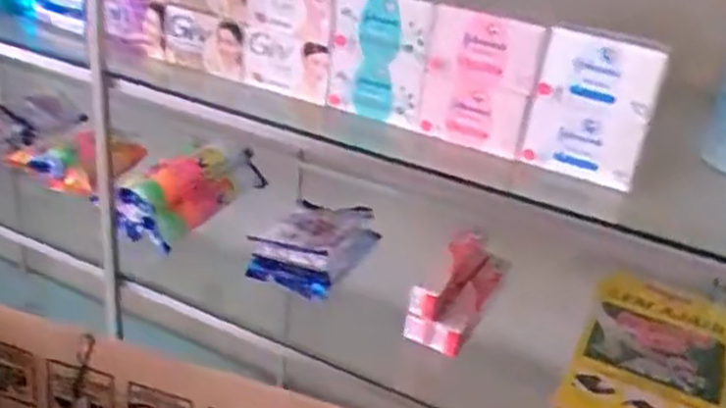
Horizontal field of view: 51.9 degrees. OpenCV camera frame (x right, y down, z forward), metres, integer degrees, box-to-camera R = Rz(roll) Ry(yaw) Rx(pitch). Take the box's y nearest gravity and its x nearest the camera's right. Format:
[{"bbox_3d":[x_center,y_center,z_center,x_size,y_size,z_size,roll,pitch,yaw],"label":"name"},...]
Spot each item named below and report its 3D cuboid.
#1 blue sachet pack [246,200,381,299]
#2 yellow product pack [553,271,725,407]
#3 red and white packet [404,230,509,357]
[{"bbox_3d":[-0.054,0.039,0.841,0.104,0.066,0.127,15,29,15],"label":"blue sachet pack"},{"bbox_3d":[0.289,0.147,0.722,0.146,0.047,0.236,19,31,22],"label":"yellow product pack"},{"bbox_3d":[0.105,0.088,0.785,0.058,0.065,0.163,19,30,21],"label":"red and white packet"}]

